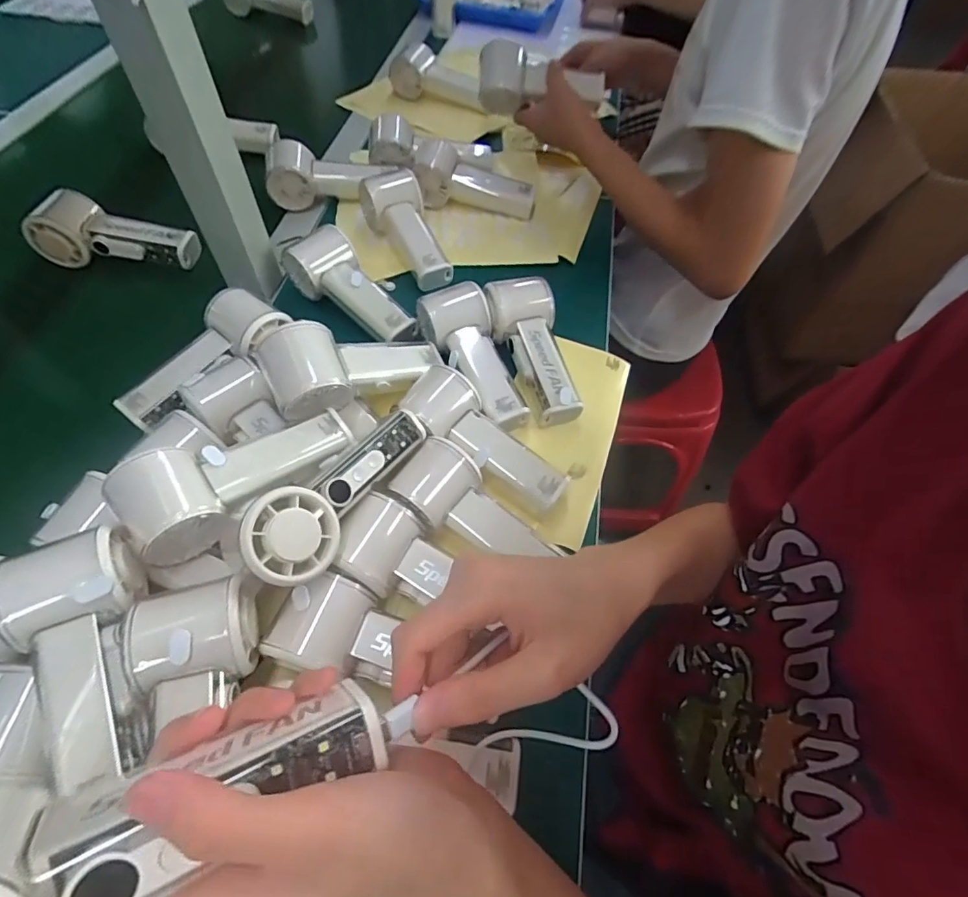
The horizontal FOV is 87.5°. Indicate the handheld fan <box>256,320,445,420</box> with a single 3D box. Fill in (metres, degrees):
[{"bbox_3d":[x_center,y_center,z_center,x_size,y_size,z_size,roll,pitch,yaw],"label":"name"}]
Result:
[{"bbox_3d":[-0.100,-0.067,0.417,0.150,0.058,0.059,-16,56,-41],"label":"handheld fan"}]

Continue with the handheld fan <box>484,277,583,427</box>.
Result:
[{"bbox_3d":[0.046,-0.090,0.476,0.061,0.056,0.142,-10,58,-9],"label":"handheld fan"}]

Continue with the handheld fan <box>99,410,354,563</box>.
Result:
[{"bbox_3d":[-0.163,0.014,0.342,0.151,0.047,0.059,-31,64,-21],"label":"handheld fan"}]

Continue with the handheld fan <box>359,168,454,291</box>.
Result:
[{"bbox_3d":[-0.080,-0.242,0.564,0.065,0.052,0.148,-24,75,-18],"label":"handheld fan"}]

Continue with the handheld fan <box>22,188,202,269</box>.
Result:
[{"bbox_3d":[-0.385,-0.224,0.528,0.156,0.053,0.053,8,57,2],"label":"handheld fan"}]

